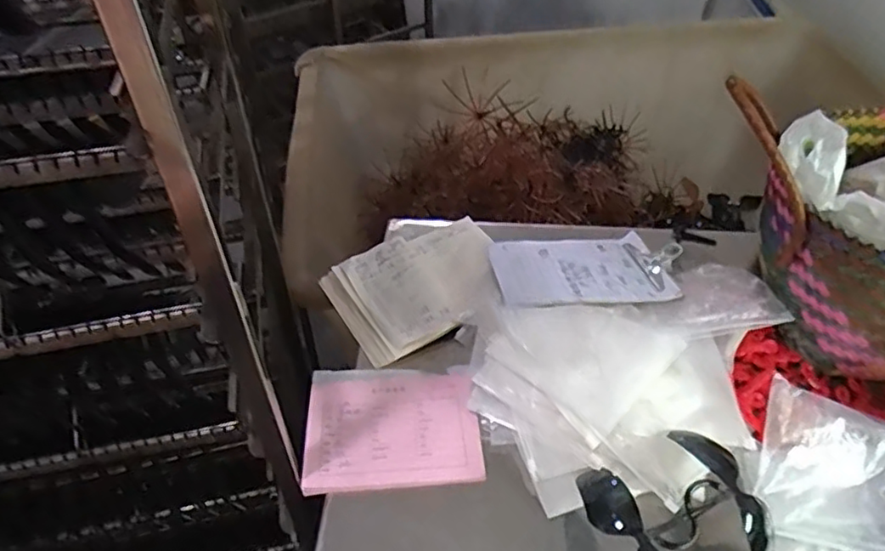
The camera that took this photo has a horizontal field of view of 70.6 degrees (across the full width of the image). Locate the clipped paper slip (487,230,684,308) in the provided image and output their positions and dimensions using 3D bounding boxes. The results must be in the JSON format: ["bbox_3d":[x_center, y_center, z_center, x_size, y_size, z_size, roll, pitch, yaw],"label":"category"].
[{"bbox_3d":[0.180,-0.012,0.780,0.228,0.023,0.168,-2,32,-8],"label":"clipped paper slip"}]

